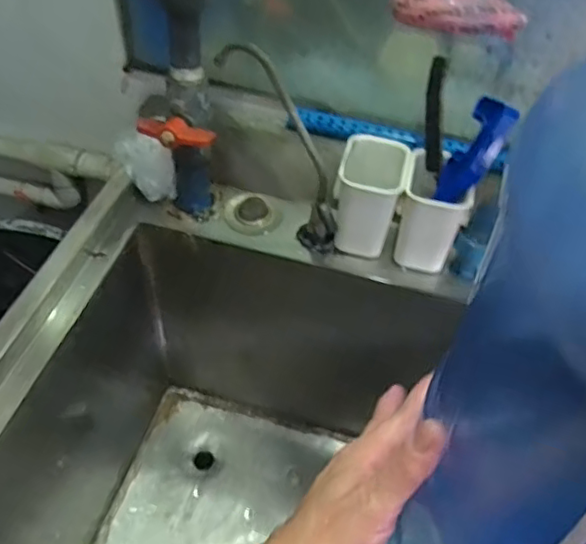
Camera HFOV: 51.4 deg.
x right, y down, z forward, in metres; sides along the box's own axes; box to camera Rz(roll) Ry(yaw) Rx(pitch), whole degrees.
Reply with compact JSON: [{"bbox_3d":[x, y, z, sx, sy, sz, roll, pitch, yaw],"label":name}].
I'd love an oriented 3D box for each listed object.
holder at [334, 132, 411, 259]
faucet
[{"bbox_3d":[0.086,-0.082,0.697,0.073,0.117,0.082,10,48,5],"label":"holder"},{"bbox_3d":[-0.006,-0.128,0.668,0.077,0.254,0.042,1,42,33],"label":"faucet"}]

